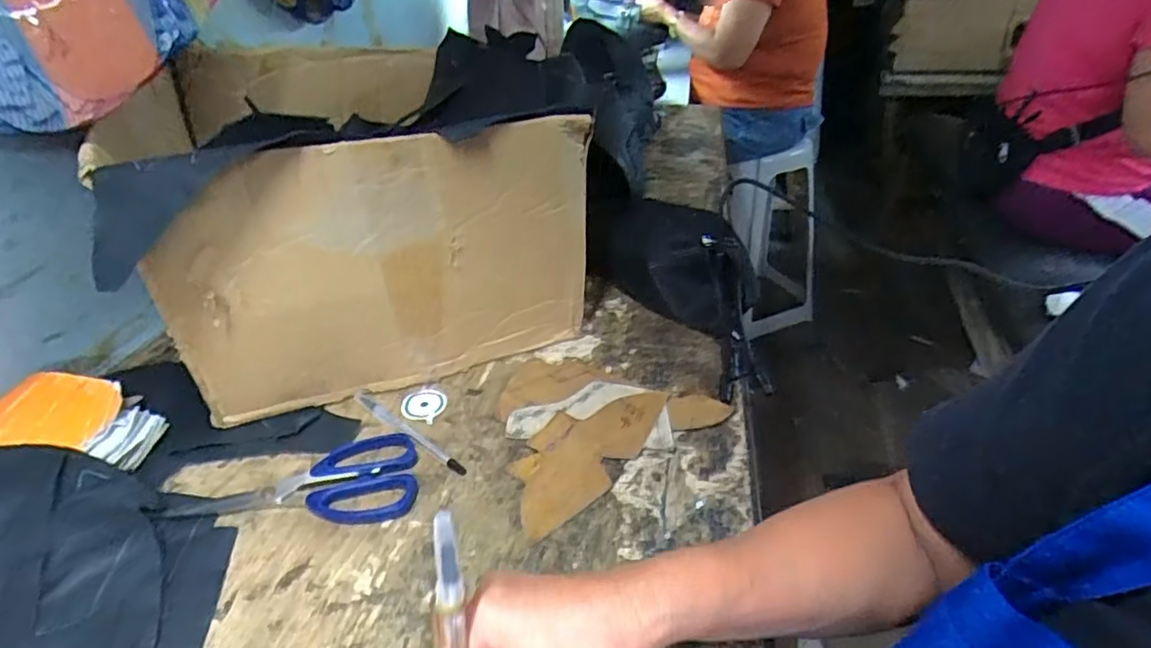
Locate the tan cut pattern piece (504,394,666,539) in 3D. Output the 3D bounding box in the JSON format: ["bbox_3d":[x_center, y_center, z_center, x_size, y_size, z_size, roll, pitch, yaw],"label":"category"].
[{"bbox_3d":[0.006,0.099,0.496,0.078,0.006,0.170,27,47,29],"label":"tan cut pattern piece"}]

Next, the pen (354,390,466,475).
[{"bbox_3d":[-0.142,0.090,0.510,0.139,0.009,0.015,26,42,36],"label":"pen"}]

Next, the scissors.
[{"bbox_3d":[-0.217,0.120,0.470,0.188,0.012,0.080,-2,33,0],"label":"scissors"}]

